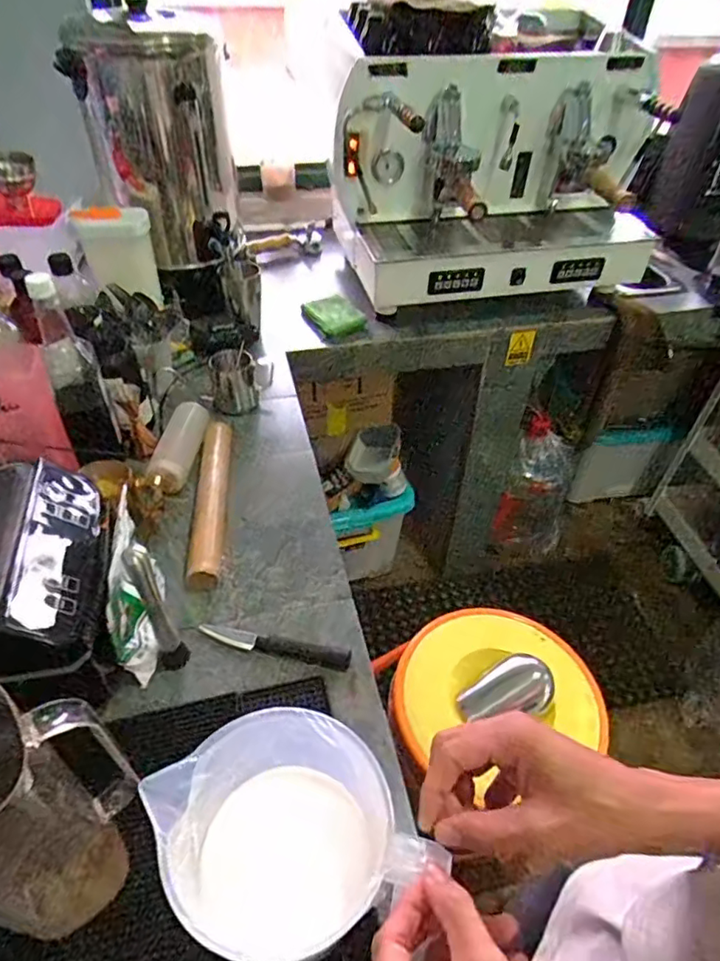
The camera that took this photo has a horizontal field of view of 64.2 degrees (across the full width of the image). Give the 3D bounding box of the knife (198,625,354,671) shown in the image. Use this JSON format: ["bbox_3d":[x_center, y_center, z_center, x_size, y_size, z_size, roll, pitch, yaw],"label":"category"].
[{"bbox_3d":[-0.102,0.198,0.694,0.180,0.017,0.028,8,46,6],"label":"knife"}]

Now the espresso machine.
[{"bbox_3d":[0.307,-0.653,1.229,0.696,0.417,0.404,-12,47,-13],"label":"espresso machine"}]

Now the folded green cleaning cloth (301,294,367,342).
[{"bbox_3d":[-0.060,-0.356,1.245,0.104,0.036,0.124,-20,49,-21],"label":"folded green cleaning cloth"}]

